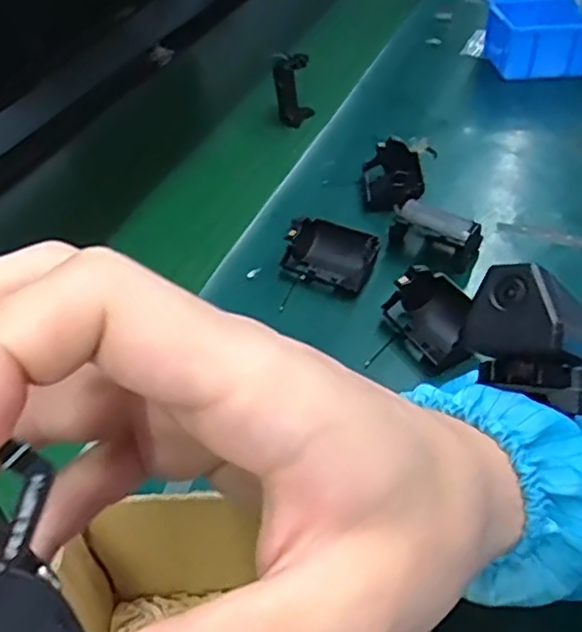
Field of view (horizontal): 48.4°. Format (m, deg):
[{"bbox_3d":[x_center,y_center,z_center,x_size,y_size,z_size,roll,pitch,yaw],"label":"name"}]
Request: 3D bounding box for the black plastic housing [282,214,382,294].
[{"bbox_3d":[0.033,-0.055,0.534,0.073,0.033,0.054,19,46,23],"label":"black plastic housing"}]

